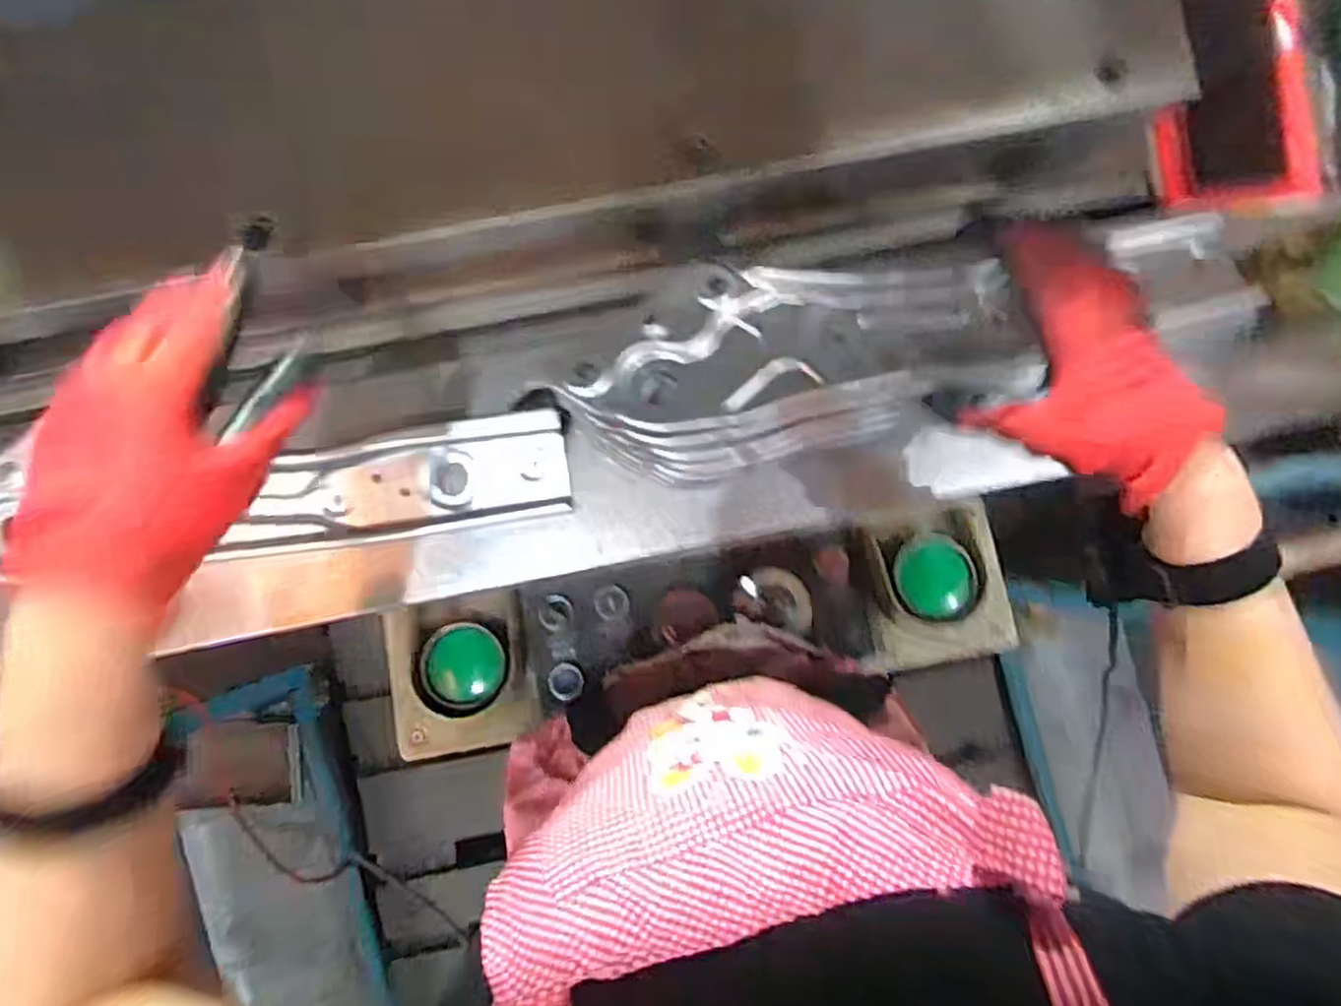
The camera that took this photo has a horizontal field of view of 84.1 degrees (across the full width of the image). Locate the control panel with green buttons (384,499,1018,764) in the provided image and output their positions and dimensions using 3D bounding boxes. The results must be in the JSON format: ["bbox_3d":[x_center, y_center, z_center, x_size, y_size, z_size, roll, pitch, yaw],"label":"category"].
[{"bbox_3d":[0.027,0.117,0.681,0.551,0.104,0.149,-11,88,-3],"label":"control panel with green buttons"}]

